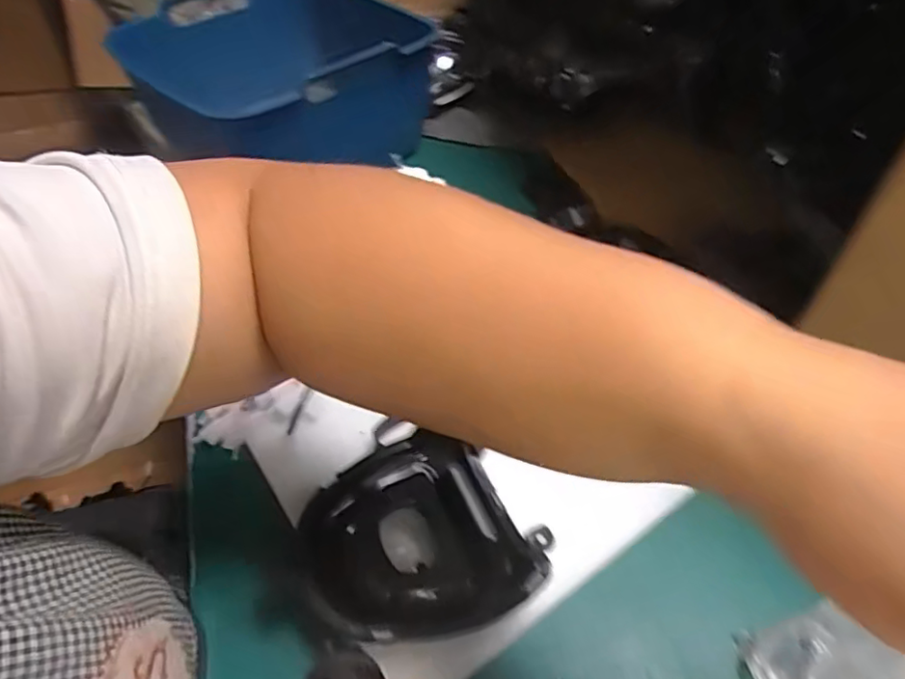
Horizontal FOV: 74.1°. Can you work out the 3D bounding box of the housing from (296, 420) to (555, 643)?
[{"bbox_3d":[-0.023,0.127,0.369,0.124,0.045,0.130,-26,52,-21],"label":"housing"}]

